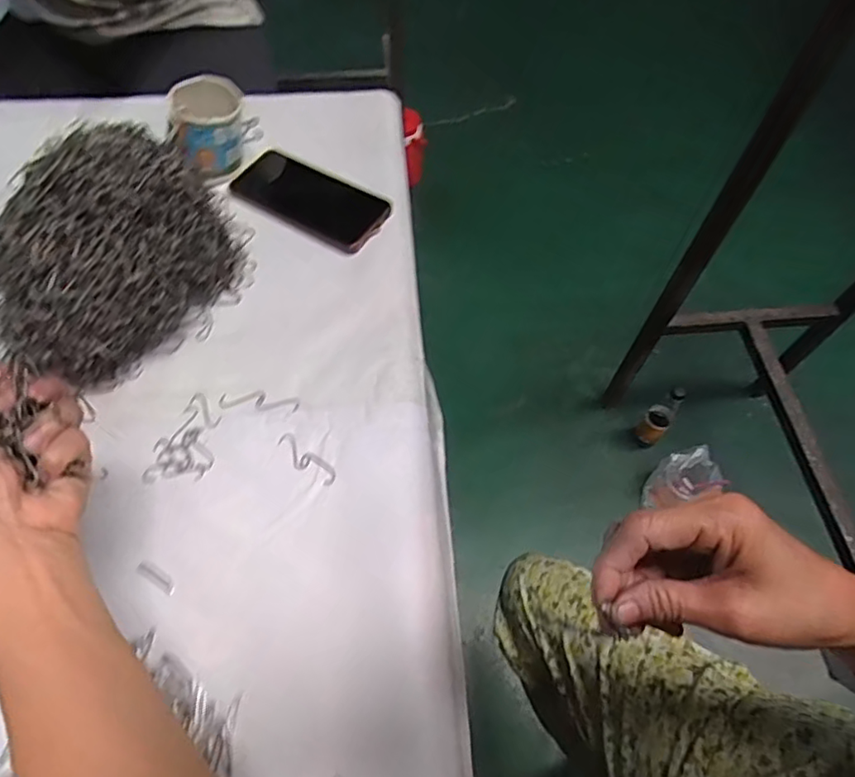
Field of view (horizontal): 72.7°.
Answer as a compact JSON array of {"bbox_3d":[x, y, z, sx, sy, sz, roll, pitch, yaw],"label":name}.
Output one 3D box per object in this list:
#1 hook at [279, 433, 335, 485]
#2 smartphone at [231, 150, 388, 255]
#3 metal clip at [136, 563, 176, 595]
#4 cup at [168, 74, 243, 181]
[{"bbox_3d":[-0.099,0.058,0.474,0.059,0.004,0.018,33,66,17],"label":"hook"},{"bbox_3d":[-0.118,-0.200,0.605,0.158,0.013,0.078,28,64,14],"label":"smartphone"},{"bbox_3d":[-0.199,0.138,0.426,0.036,0.004,0.010,30,65,15],"label":"metal clip"},{"bbox_3d":[-0.229,-0.269,0.611,0.078,0.071,0.080,-14,62,-8],"label":"cup"}]

